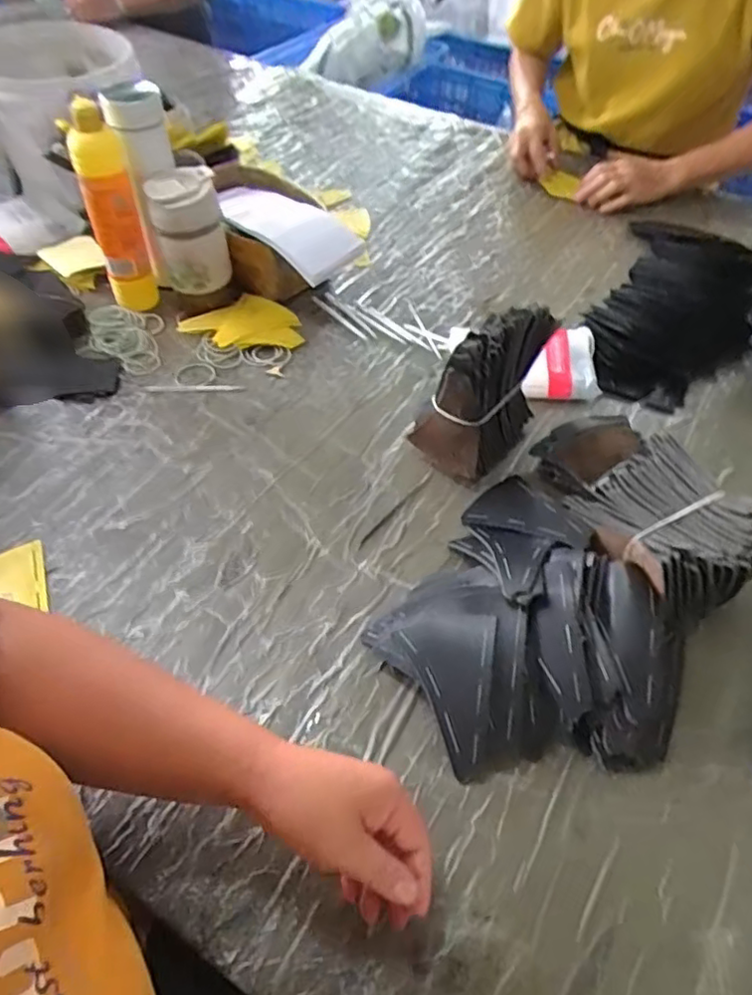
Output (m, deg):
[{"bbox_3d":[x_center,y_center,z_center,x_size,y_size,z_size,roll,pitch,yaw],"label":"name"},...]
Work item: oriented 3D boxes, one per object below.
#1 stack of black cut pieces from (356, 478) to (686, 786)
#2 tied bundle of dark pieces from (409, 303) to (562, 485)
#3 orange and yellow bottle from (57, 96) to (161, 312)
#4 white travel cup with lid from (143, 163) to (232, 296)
[{"bbox_3d":[0.110,0.098,0.531,0.219,0.056,0.280,-18,55,-16],"label":"stack of black cut pieces"},{"bbox_3d":[0.112,-0.119,0.651,0.094,0.144,0.148,38,59,23],"label":"tied bundle of dark pieces"},{"bbox_3d":[-0.299,-0.316,0.726,0.057,0.246,0.056,-20,56,-18],"label":"orange and yellow bottle"},{"bbox_3d":[-0.224,-0.309,0.746,0.068,0.138,0.066,2,52,-2],"label":"white travel cup with lid"}]

